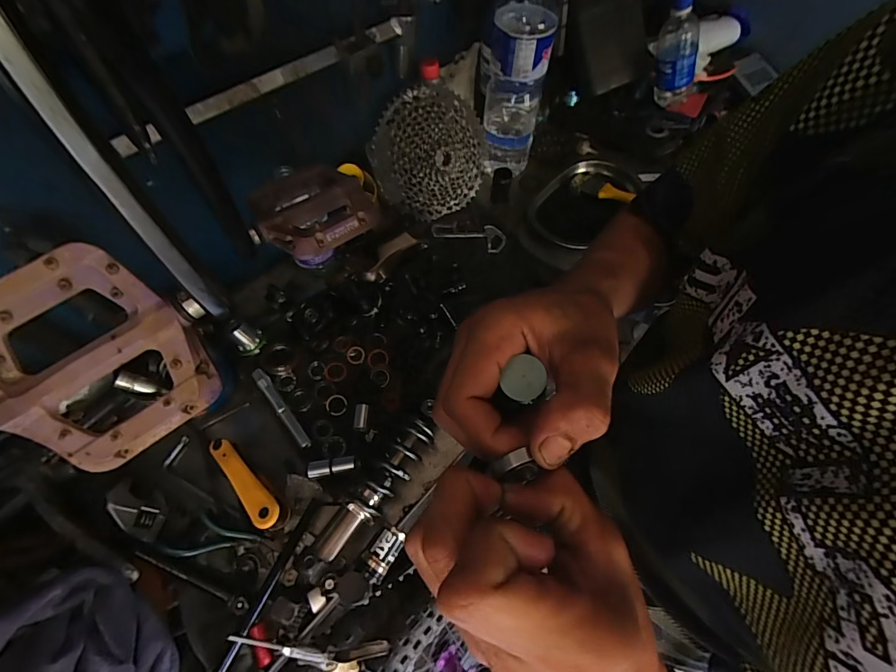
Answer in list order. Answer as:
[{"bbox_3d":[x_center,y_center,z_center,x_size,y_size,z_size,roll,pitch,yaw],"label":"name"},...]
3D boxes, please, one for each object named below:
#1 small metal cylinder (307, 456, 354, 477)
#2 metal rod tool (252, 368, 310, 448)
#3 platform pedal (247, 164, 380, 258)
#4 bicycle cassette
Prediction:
[{"bbox_3d":[-0.142,0.159,0.491,0.058,0.020,0.019,-5,62,-2],"label":"small metal cylinder"},{"bbox_3d":[-0.221,0.094,0.534,0.015,0.014,0.132,-36,68,-17],"label":"metal rod tool"},{"bbox_3d":[-0.122,-0.114,0.359,0.103,0.025,0.112,-29,66,-14],"label":"platform pedal"},{"bbox_3d":[-0.020,-0.288,0.646,0.195,0.193,0.056,-35,32,-11],"label":"bicycle cassette"}]

